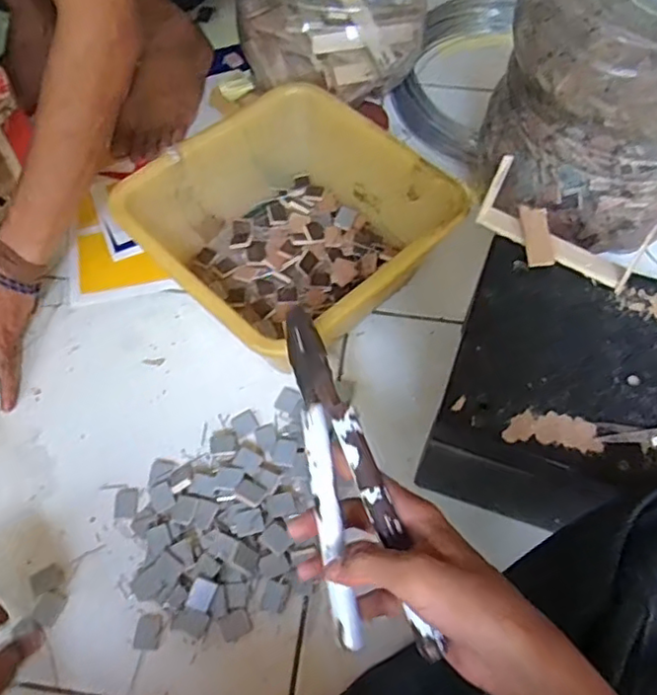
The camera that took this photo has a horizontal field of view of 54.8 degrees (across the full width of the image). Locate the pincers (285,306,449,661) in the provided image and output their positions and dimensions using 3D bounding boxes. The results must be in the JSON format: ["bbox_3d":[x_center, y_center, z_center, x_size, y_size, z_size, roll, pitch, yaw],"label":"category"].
[{"bbox_3d":[0.009,0.079,0.396,0.046,0.040,0.217,-12,77,-9],"label":"pincers"}]

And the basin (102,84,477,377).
[{"bbox_3d":[-0.040,-0.115,0.674,0.263,0.132,0.258,-39,67,-19],"label":"basin"}]

